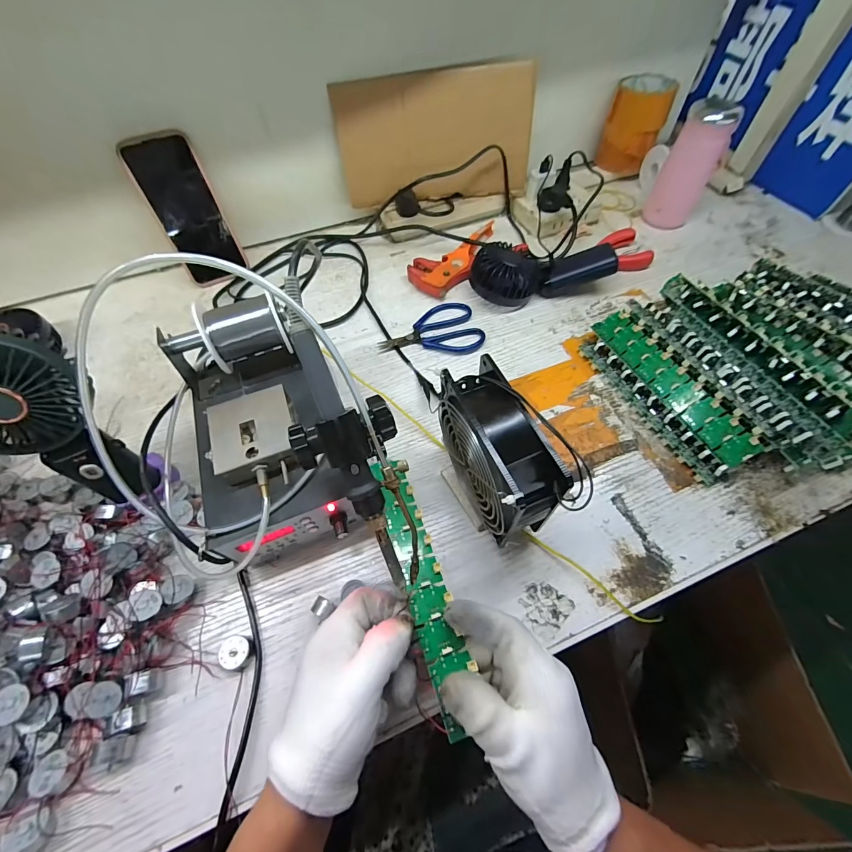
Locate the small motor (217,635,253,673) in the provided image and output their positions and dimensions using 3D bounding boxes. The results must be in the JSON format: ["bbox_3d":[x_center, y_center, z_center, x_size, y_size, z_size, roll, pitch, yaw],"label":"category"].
[{"bbox_3d":[-0.149,0.178,0.294,0.022,0.014,0.024,-1,60,2],"label":"small motor"}]

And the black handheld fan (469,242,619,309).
[{"bbox_3d":[0.149,-0.202,0.496,0.179,0.053,0.078,-6,60,-1],"label":"black handheld fan"}]

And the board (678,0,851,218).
[{"bbox_3d":[0.522,-0.486,0.532,0.027,0.253,0.303,-21,61,-10],"label":"board"}]

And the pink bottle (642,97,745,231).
[{"bbox_3d":[0.375,-0.371,0.536,0.066,0.134,0.077,25,64,16],"label":"pink bottle"}]

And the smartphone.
[{"bbox_3d":[-0.310,-0.278,0.497,0.078,0.171,0.013,-22,41,-10],"label":"smartphone"}]

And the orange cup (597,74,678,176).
[{"bbox_3d":[0.338,-0.487,0.608,0.085,0.103,0.079,21,63,14],"label":"orange cup"}]

